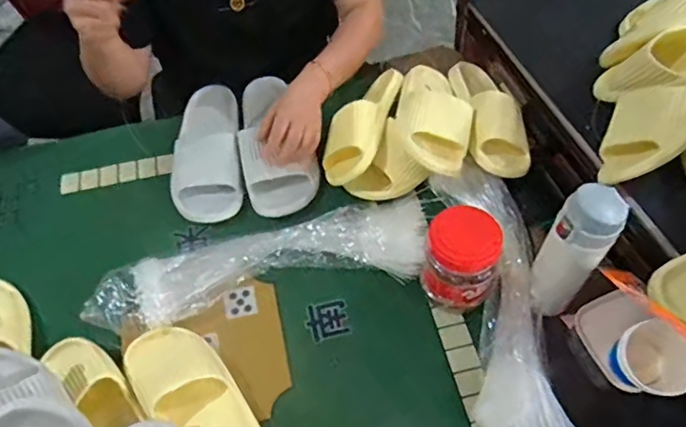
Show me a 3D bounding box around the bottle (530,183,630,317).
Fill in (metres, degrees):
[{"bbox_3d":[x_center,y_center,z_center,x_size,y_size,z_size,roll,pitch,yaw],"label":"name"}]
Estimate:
[{"bbox_3d":[0.267,0.045,0.647,0.061,0.190,0.064,34,65,23],"label":"bottle"}]

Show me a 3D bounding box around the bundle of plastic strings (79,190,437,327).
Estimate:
[{"bbox_3d":[-0.107,0.069,0.774,0.472,0.045,0.126,-14,57,-5],"label":"bundle of plastic strings"}]

